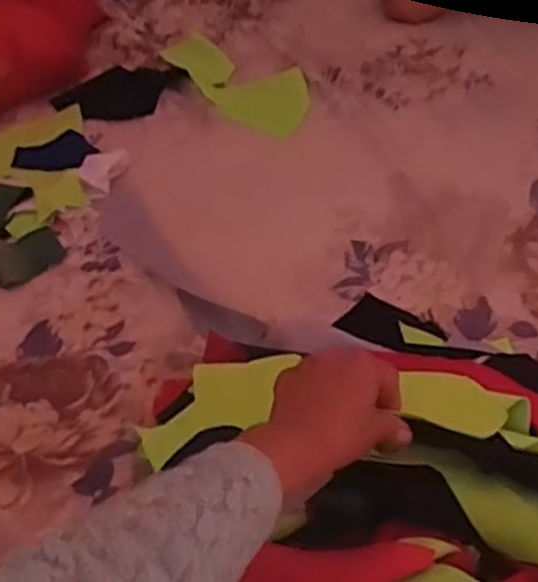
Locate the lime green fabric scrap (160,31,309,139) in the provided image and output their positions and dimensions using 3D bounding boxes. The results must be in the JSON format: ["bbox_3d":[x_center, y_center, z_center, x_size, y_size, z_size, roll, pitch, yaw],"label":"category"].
[{"bbox_3d":[-0.042,-0.298,1.105,0.255,0.030,0.119,33,58,32],"label":"lime green fabric scrap"}]

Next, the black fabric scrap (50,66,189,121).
[{"bbox_3d":[-0.207,-0.283,1.106,0.135,0.007,0.144,24,53,26],"label":"black fabric scrap"}]

